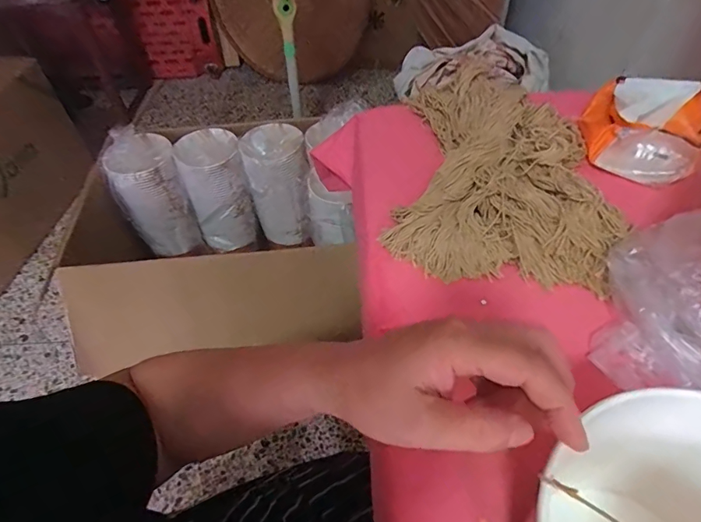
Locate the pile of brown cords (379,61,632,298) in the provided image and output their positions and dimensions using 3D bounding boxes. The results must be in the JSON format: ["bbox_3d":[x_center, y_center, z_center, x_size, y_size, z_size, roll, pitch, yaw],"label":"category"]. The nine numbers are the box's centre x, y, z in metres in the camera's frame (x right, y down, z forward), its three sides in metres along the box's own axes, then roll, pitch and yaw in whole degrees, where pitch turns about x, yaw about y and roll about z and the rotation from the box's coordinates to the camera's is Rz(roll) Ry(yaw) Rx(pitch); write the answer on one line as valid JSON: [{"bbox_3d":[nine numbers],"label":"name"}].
[{"bbox_3d":[0.178,-0.119,0.512,0.227,0.060,0.321,9,50,10],"label":"pile of brown cords"}]

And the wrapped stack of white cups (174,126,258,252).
[{"bbox_3d":[-0.365,-0.196,1.238,0.156,0.299,0.151,-13,50,-9],"label":"wrapped stack of white cups"}]

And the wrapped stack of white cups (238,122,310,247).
[{"bbox_3d":[-0.200,-0.211,1.252,0.159,0.312,0.169,-12,50,-8],"label":"wrapped stack of white cups"}]

